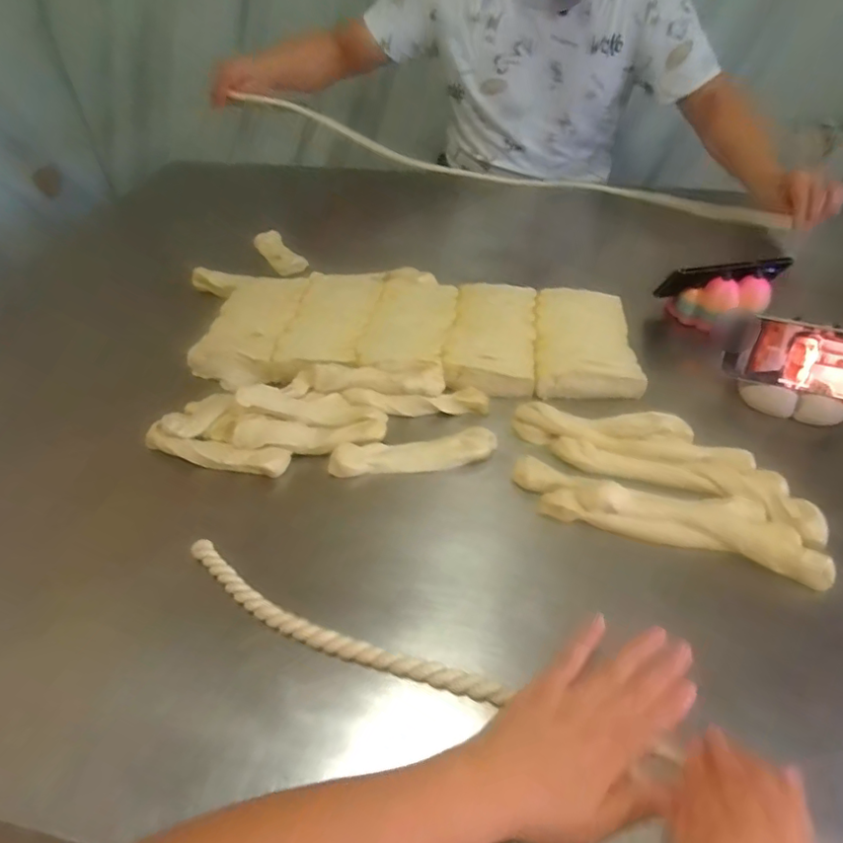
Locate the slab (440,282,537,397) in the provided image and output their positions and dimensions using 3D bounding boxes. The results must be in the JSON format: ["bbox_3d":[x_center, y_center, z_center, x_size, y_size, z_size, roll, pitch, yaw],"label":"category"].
[{"bbox_3d":[0.088,-0.108,0.704,0.103,0.030,0.178,5,45,7],"label":"slab"}]

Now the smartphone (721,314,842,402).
[{"bbox_3d":[0.415,-0.069,0.611,0.151,0.072,0.014,16,10,21],"label":"smartphone"}]

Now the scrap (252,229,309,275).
[{"bbox_3d":[-0.223,-0.263,0.865,0.052,0.022,0.116,-26,50,-22],"label":"scrap"}]

